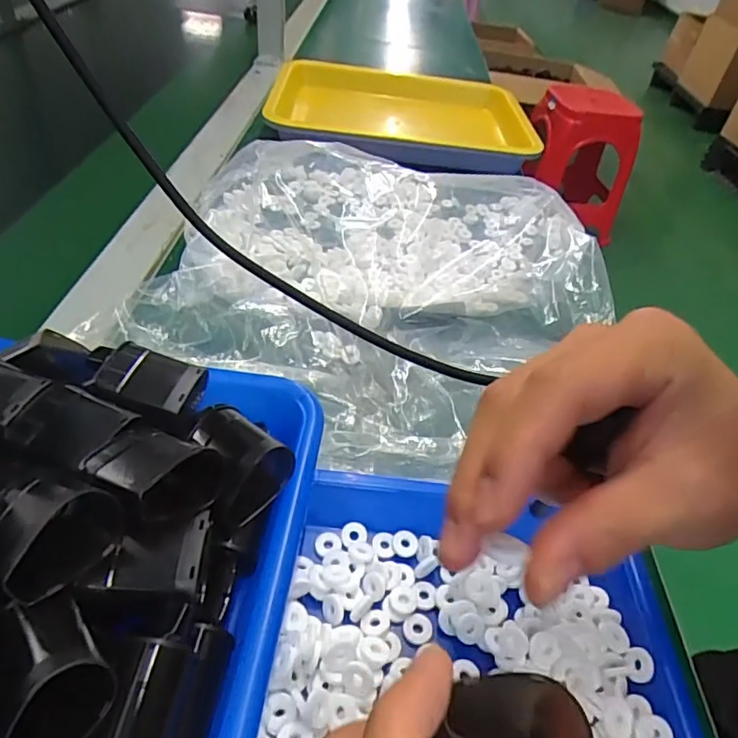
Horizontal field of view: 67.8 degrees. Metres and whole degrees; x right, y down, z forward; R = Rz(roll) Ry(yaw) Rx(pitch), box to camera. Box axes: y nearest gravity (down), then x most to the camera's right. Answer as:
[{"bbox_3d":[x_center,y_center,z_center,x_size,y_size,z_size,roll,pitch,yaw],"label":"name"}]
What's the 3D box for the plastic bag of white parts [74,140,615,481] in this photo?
[{"bbox_3d":[0.018,-0.085,0.441,0.328,0.054,0.383,9,42,-1],"label":"plastic bag of white parts"}]

